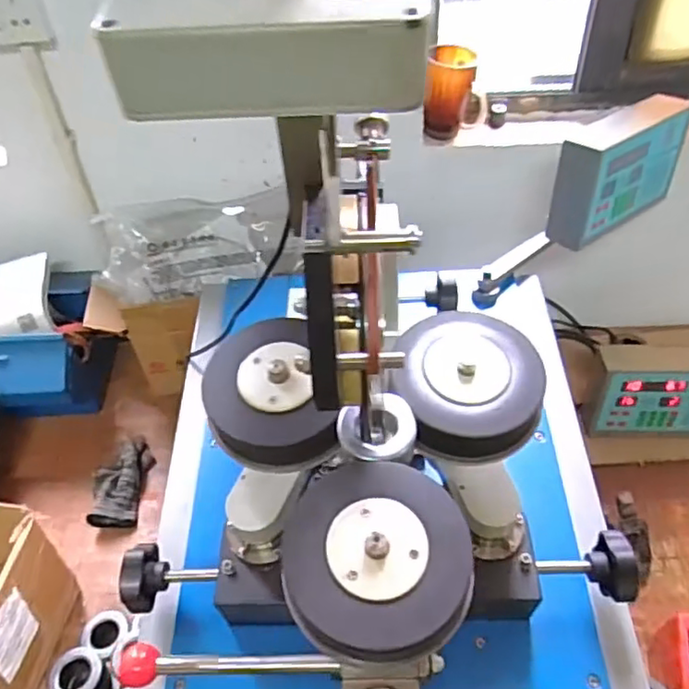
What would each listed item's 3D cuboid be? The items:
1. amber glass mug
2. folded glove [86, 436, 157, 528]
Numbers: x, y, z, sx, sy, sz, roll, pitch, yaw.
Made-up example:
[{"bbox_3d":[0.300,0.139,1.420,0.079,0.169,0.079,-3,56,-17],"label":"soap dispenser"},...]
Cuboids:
[{"bbox_3d":[0.167,-0.377,0.936,0.090,0.121,0.077,5,45,8],"label":"amber glass mug"},{"bbox_3d":[-0.351,0.212,0.967,0.075,0.040,0.157,-2,44,1],"label":"folded glove"}]

